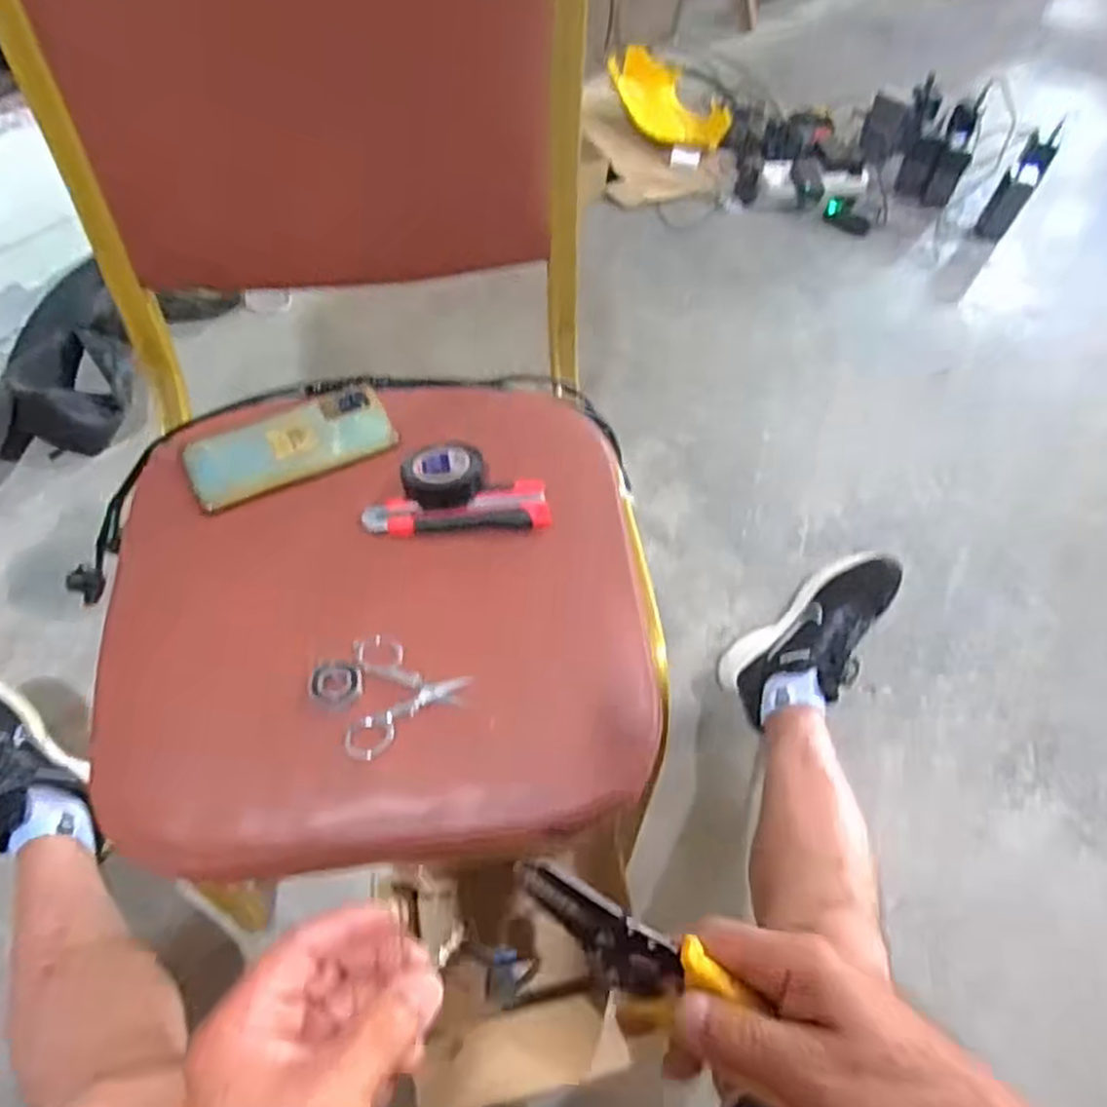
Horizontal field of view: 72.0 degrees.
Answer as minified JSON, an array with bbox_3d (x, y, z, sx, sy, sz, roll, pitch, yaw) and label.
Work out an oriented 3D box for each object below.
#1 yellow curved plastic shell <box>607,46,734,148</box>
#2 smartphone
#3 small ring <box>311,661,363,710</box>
[{"bbox_3d":[0.246,-0.967,1.613,0.212,0.053,0.288,-13,62,-10],"label":"yellow curved plastic shell"},{"bbox_3d":[-0.213,-0.089,0.621,0.160,0.014,0.070,-24,64,-17],"label":"smartphone"},{"bbox_3d":[-0.145,0.088,0.509,0.031,0.009,0.031,2,59,-3],"label":"small ring"}]

